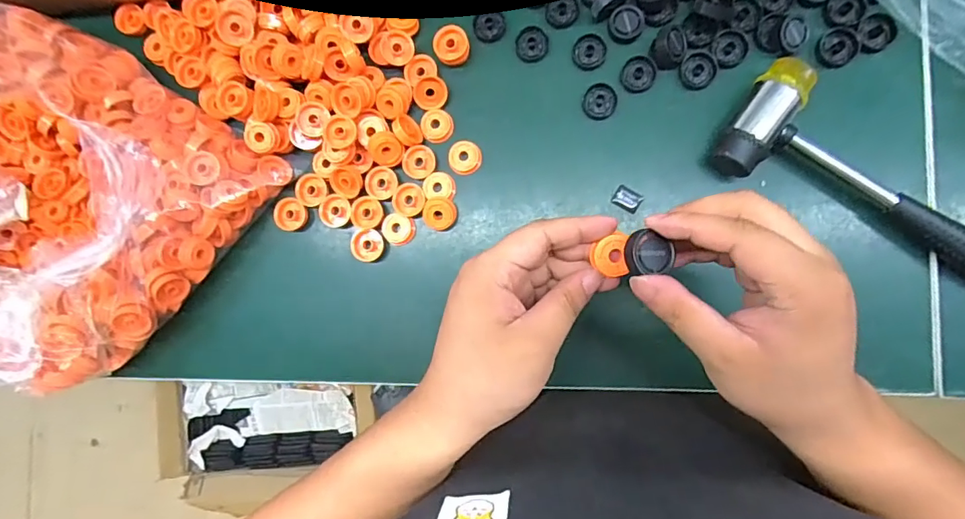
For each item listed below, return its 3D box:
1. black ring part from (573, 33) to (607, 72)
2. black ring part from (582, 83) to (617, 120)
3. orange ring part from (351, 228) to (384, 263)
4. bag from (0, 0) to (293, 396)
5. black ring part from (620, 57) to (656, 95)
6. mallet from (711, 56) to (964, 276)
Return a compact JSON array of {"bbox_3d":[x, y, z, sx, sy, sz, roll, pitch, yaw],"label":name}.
[{"bbox_3d":[0.081,-0.157,0.373,0.024,0.007,0.025,0,87,8],"label":"black ring part"},{"bbox_3d":[0.088,-0.119,0.368,0.024,0.007,0.025,0,87,8],"label":"black ring part"},{"bbox_3d":[-0.091,-0.011,0.387,0.025,0.008,0.025,0,87,8],"label":"orange ring part"},{"bbox_3d":[-0.328,-0.041,0.361,0.239,0.130,0.245,35,92,8],"label":"bag"},{"bbox_3d":[0.116,-0.138,0.367,0.026,0.004,0.025,-16,85,7],"label":"black ring part"},{"bbox_3d":[0.281,-0.043,0.323,0.240,0.036,0.080,30,91,8],"label":"mallet"}]

